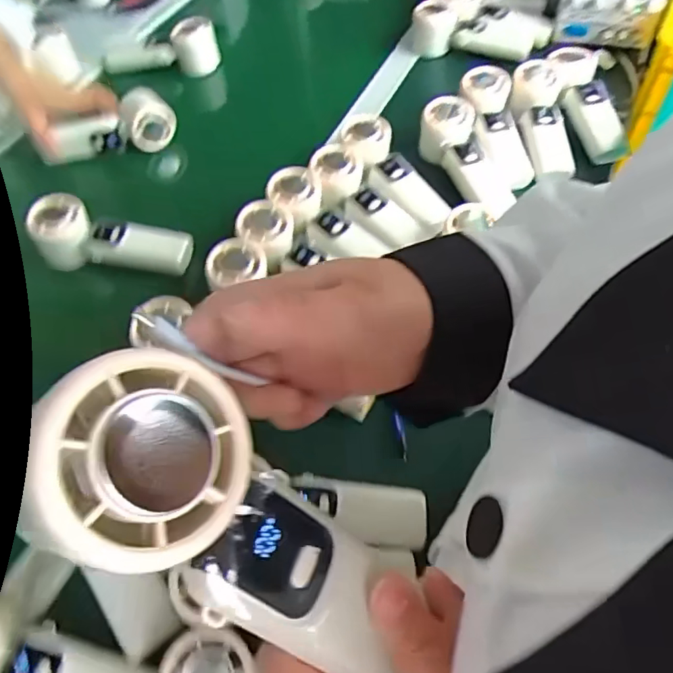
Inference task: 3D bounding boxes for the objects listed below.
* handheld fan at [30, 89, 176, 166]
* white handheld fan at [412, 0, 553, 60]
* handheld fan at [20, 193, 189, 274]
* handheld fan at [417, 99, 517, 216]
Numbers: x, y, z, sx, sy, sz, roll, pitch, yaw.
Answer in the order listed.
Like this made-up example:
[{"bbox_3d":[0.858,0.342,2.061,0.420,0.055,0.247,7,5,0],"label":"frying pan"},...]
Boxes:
[{"bbox_3d":[-0.288,-0.266,0.686,0.158,0.056,0.042,-15,56,-7],"label":"handheld fan"},{"bbox_3d":[0.207,-0.441,0.775,0.192,0.064,0.046,-1,56,3],"label":"white handheld fan"},{"bbox_3d":[-0.239,-0.109,0.580,0.168,0.049,0.065,9,57,10],"label":"handheld fan"},{"bbox_3d":[0.147,-0.209,0.628,0.060,0.048,0.147,-24,78,-13],"label":"handheld fan"}]

